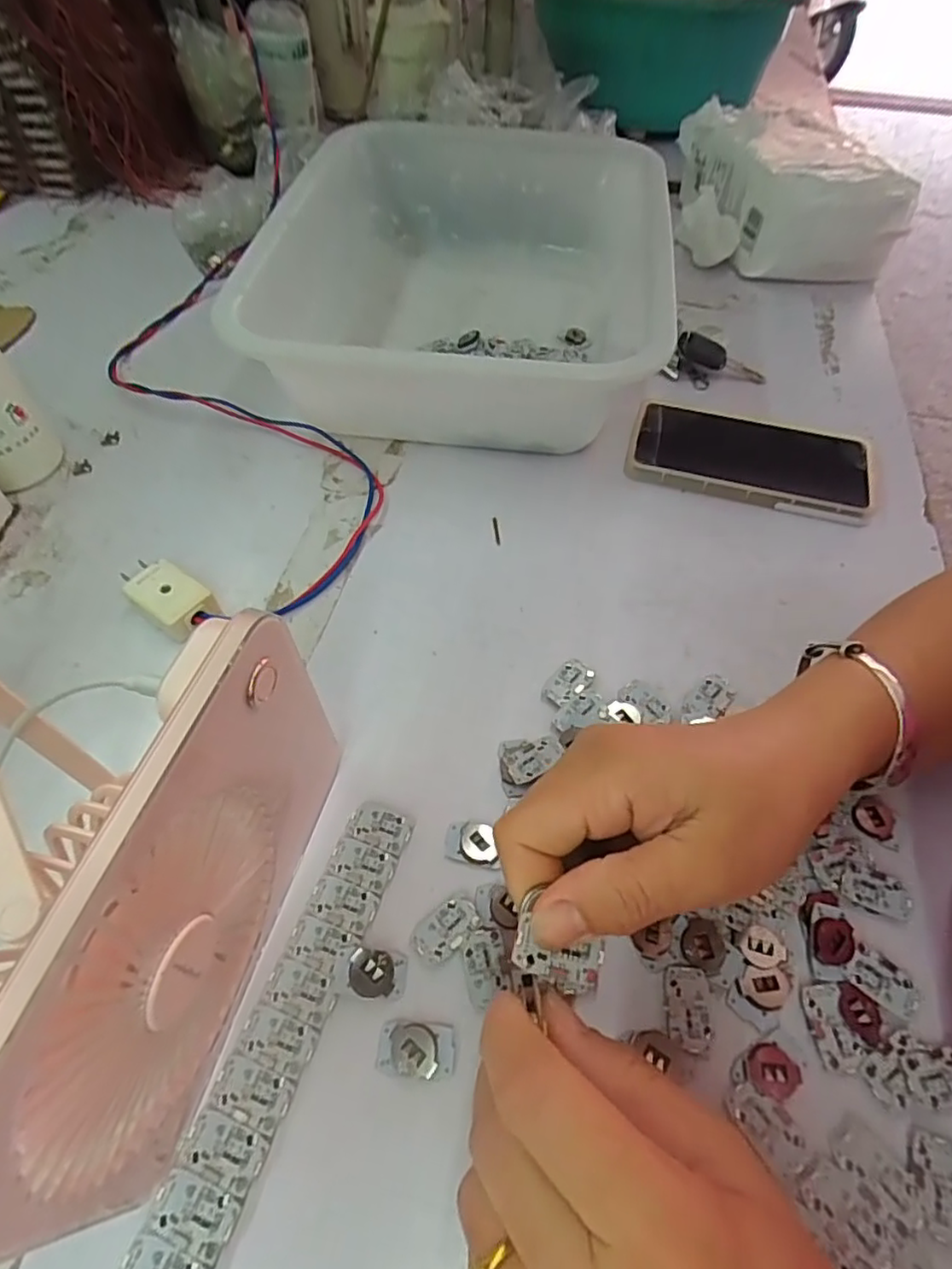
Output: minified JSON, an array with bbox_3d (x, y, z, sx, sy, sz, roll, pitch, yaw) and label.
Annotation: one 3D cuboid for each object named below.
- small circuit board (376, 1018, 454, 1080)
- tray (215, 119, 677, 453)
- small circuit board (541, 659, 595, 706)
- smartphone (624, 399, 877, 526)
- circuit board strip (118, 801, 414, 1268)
[{"bbox_3d":[-0.024,0.164,0.244,0.030,0.004,0.018,7,54,5],"label":"small circuit board"},{"bbox_3d":[0.001,-0.304,0.521,0.292,0.103,0.429,5,54,4],"label":"tray"},{"bbox_3d":[0.050,0.026,0.338,0.018,0.004,0.030,36,62,23],"label":"small circuit board"},{"bbox_3d":[0.196,-0.127,0.443,0.163,0.019,0.085,16,56,11],"label":"smartphone"},{"bbox_3d":[-0.089,0.181,0.231,0.030,0.005,0.249,18,56,12],"label":"circuit board strip"}]

